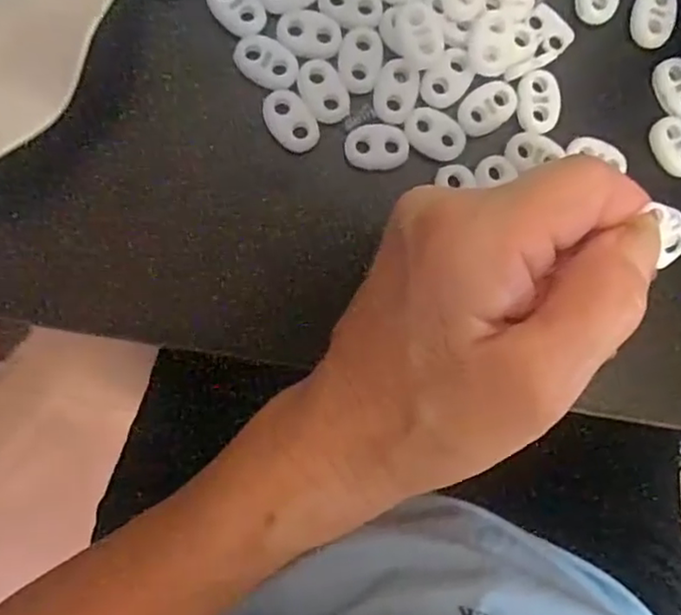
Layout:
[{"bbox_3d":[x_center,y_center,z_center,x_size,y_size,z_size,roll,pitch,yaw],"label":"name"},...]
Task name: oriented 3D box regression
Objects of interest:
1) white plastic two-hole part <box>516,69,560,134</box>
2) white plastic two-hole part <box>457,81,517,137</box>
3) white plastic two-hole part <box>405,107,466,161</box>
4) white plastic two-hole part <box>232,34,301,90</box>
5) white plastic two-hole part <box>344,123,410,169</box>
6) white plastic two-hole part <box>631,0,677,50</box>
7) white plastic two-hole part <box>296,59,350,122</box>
[{"bbox_3d":[0.071,-0.073,0.228,0.014,0.004,0.022,-8,90,-5],"label":"white plastic two-hole part"},{"bbox_3d":[0.052,-0.071,0.227,0.023,0.004,0.015,-39,93,-4],"label":"white plastic two-hole part"},{"bbox_3d":[0.034,-0.062,0.225,0.022,0.004,0.015,33,87,-4],"label":"white plastic two-hole part"},{"bbox_3d":[-0.025,-0.085,0.219,0.023,0.004,0.016,34,87,-4],"label":"white plastic two-hole part"},{"bbox_3d":[0.013,-0.057,0.225,0.022,0.004,0.015,-5,90,-5],"label":"white plastic two-hole part"},{"bbox_3d":[0.115,-0.107,0.235,0.014,0.006,0.023,8,89,-5],"label":"white plastic two-hole part"},{"bbox_3d":[-0.006,-0.075,0.221,0.014,0.004,0.023,-27,92,-4],"label":"white plastic two-hole part"}]

